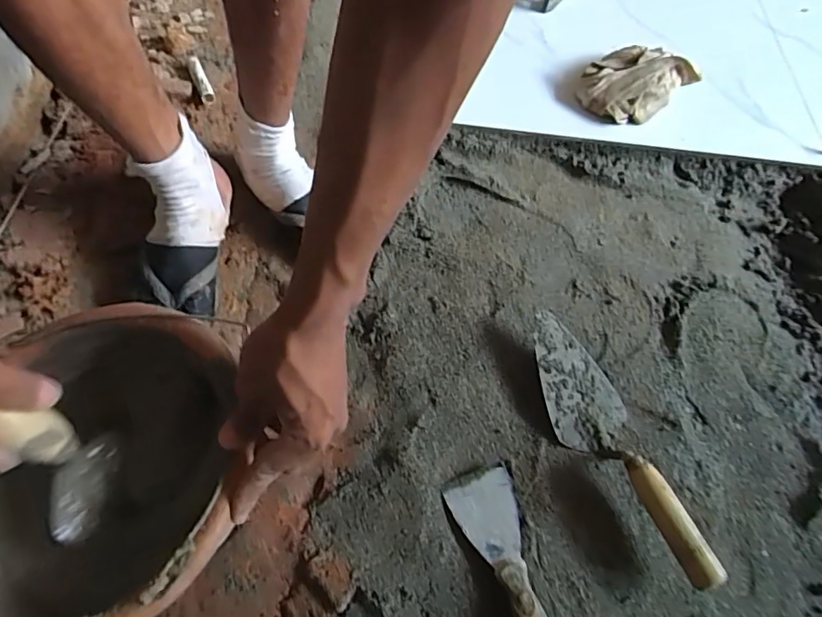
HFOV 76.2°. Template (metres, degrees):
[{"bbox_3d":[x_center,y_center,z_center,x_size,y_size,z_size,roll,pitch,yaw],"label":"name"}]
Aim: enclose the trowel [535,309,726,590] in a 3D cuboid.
[{"bbox_3d":[0.211,0.136,0.563,0.084,0.063,0.301,-13,63,-11],"label":"trowel"}]

